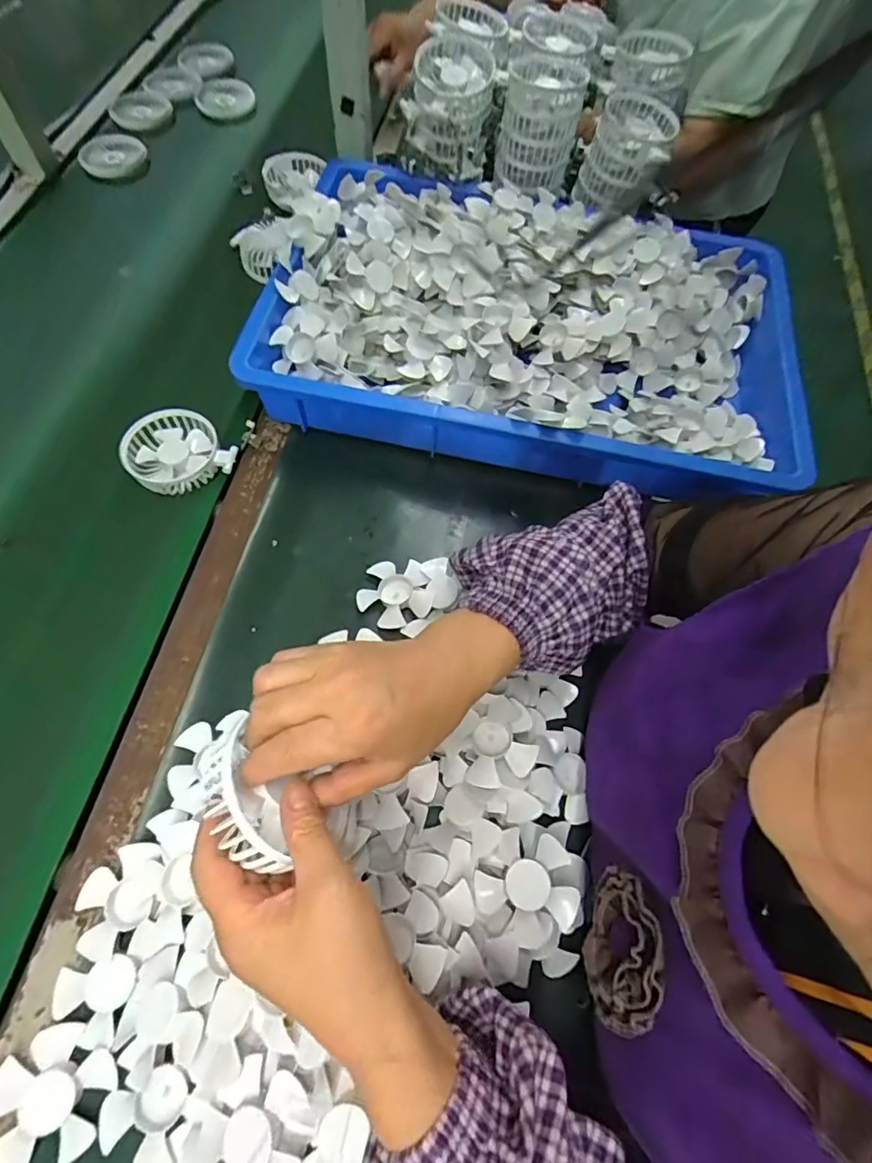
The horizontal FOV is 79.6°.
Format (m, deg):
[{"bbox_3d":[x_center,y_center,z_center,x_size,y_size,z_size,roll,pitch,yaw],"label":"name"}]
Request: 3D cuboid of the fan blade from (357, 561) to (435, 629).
[{"bbox_3d":[-0.039,0.010,0.484,0.066,0.019,0.067,1,65,-2],"label":"fan blade"}]

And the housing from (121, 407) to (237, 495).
[{"bbox_3d":[-0.262,-0.133,0.531,0.098,0.027,0.086,-24,68,-13],"label":"housing"}]

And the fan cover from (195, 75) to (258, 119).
[{"bbox_3d":[-0.339,-0.782,0.846,0.091,0.017,0.094,-3,65,-4],"label":"fan cover"}]

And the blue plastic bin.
[{"bbox_3d":[0.109,-0.285,0.583,0.551,0.098,0.375,13,65,3],"label":"blue plastic bin"}]

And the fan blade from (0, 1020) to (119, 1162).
[{"bbox_3d":[-0.238,0.319,0.326,0.067,0.015,0.069,1,65,-2],"label":"fan blade"}]

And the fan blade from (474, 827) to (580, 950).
[{"bbox_3d":[0.067,0.210,0.364,0.067,0.014,0.066,1,65,-2],"label":"fan blade"}]

